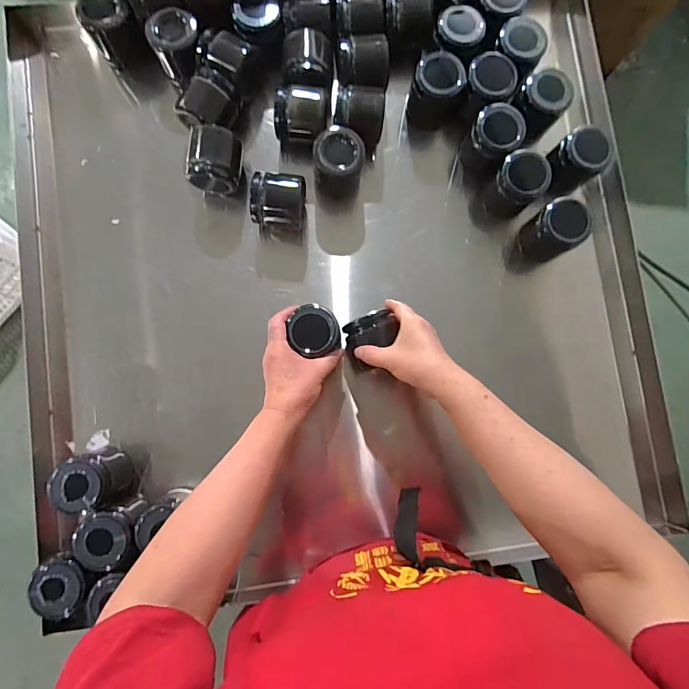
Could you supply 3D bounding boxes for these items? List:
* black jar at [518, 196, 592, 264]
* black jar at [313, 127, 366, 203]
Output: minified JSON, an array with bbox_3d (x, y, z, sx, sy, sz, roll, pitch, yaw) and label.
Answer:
[{"bbox_3d":[0.286,-0.157,0.555,0.060,0.092,0.060,0,85,-3],"label":"black jar"},{"bbox_3d":[-0.008,-0.243,0.551,0.067,0.075,0.068,0,85,-3],"label":"black jar"}]

